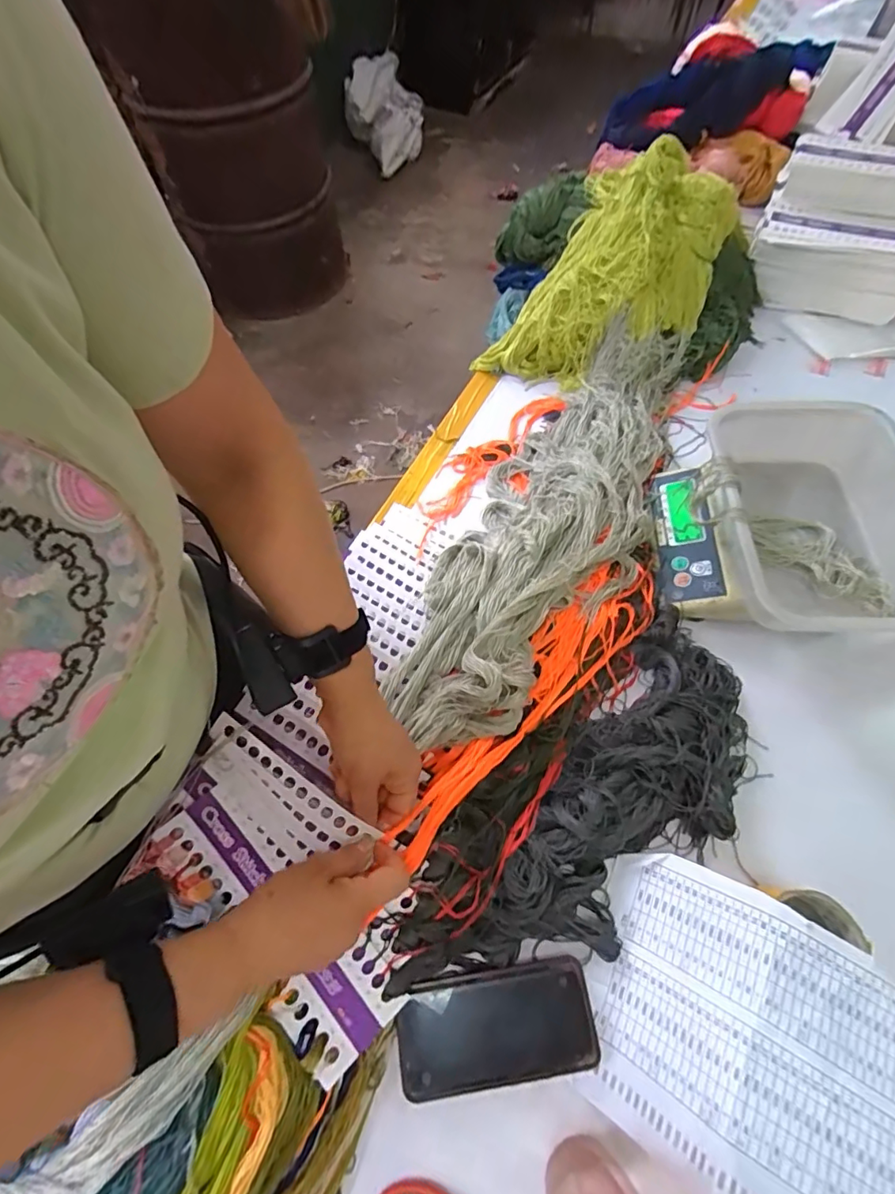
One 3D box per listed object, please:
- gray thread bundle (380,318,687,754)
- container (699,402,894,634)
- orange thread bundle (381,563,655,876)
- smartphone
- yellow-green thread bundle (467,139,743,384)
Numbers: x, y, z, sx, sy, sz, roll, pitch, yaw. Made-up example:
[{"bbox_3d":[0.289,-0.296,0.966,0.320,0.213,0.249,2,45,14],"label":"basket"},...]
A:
[{"bbox_3d":[0.143,-0.103,0.650,0.205,0.068,0.674,28,66,14],"label":"gray thread bundle"},{"bbox_3d":[0.393,-0.082,0.569,0.222,0.083,0.267,6,63,3],"label":"container"},{"bbox_3d":[0.091,0.101,0.543,0.078,0.045,0.390,40,66,18],"label":"orange thread bundle"},{"bbox_3d":[0.041,0.371,0.448,0.167,0.018,0.078,-8,63,-4],"label":"smartphone"},{"bbox_3d":[0.246,-0.499,0.793,0.451,0.107,0.277,-43,70,3],"label":"yellow-green thread bundle"}]

